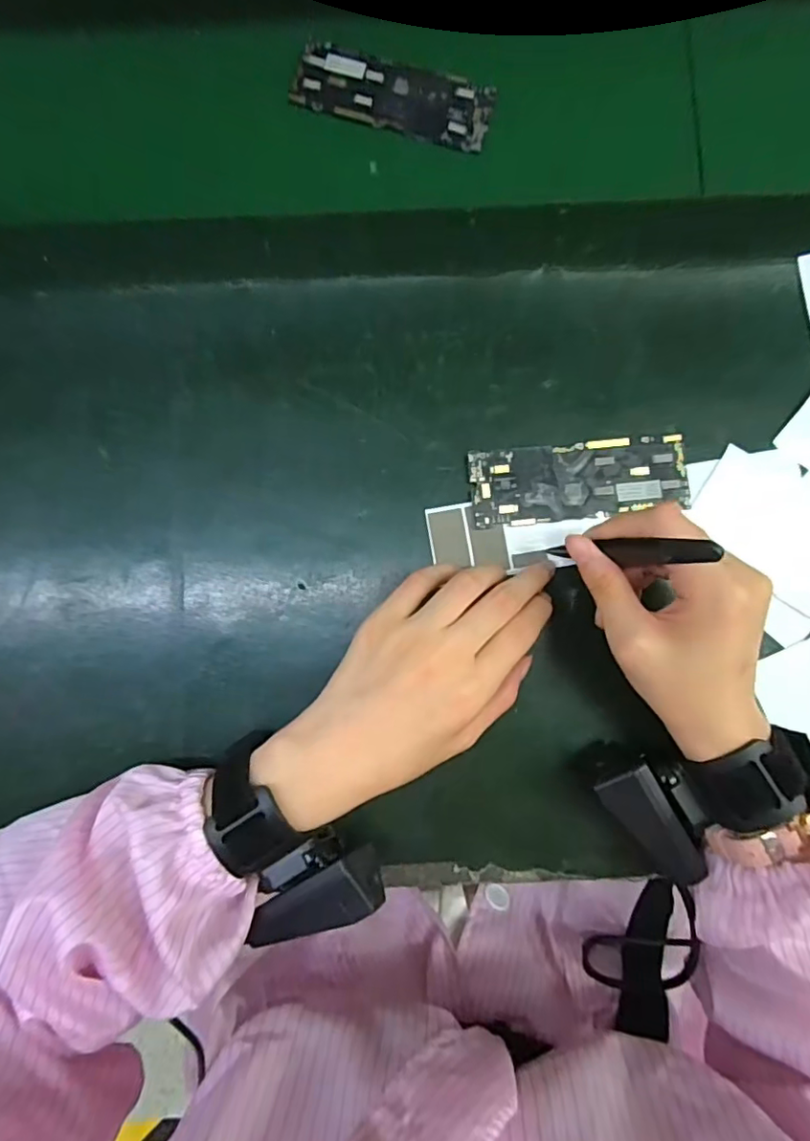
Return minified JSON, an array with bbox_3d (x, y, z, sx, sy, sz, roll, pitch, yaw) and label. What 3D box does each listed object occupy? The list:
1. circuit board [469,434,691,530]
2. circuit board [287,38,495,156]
[{"bbox_3d":[0.100,-0.052,0.321,0.123,0.006,0.044,-5,86,1],"label":"circuit board"},{"bbox_3d":[-0.007,-0.292,0.342,0.120,0.008,0.043,15,87,2],"label":"circuit board"}]

